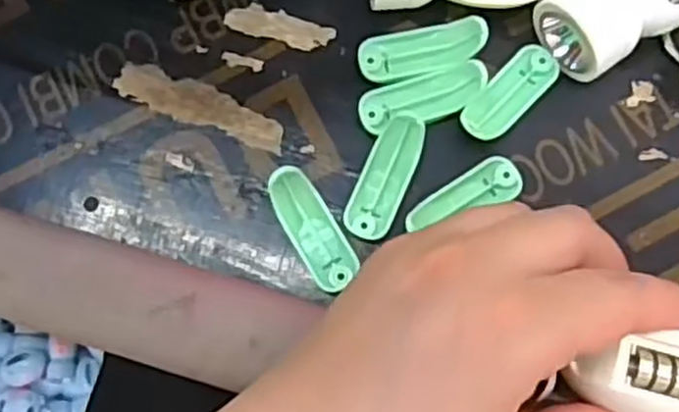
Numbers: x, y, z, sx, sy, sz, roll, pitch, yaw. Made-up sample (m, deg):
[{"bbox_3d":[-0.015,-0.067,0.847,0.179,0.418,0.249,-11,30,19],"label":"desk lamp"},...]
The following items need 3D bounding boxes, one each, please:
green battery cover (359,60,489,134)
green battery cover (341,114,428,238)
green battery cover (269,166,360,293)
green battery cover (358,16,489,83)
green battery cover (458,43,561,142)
[{"bbox_3d":[0.027,-0.035,0.249,0.041,0.010,0.015,-16,80,-3],"label":"green battery cover"},{"bbox_3d":[0.015,-0.009,0.247,0.015,0.009,0.040,23,80,4],"label":"green battery cover"},{"bbox_3d":[-0.009,0.007,0.243,0.015,0.004,0.041,-31,97,-11],"label":"green battery cover"},{"bbox_3d":[0.027,-0.051,0.250,0.041,0.007,0.015,-11,80,-2],"label":"green battery cover"},{"bbox_3d":[0.056,-0.036,0.249,0.015,0.010,0.040,44,85,-4],"label":"green battery cover"}]

